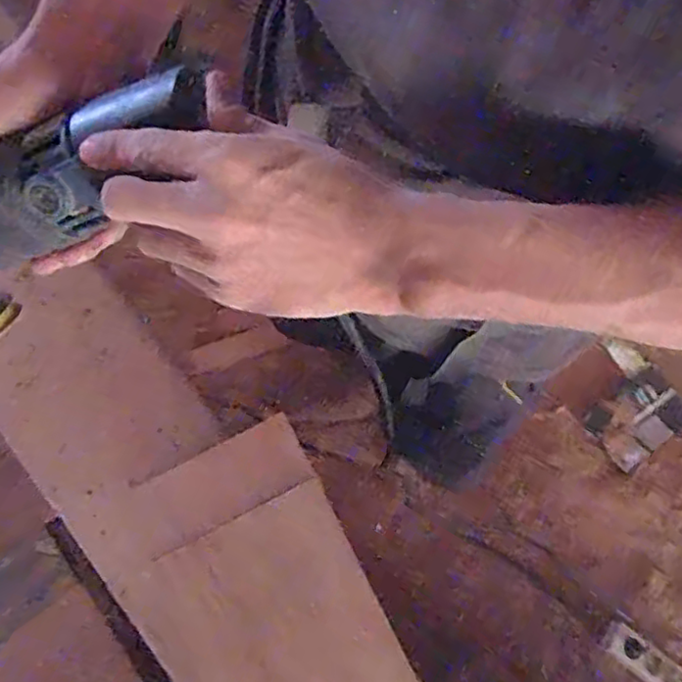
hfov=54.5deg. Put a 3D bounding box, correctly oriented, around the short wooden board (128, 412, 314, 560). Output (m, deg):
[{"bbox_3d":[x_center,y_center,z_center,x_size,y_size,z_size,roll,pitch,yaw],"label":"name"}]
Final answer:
[{"bbox_3d":[-0.091,0.106,0.490,0.127,0.012,0.059,-25,75,-8],"label":"short wooden board"}]

